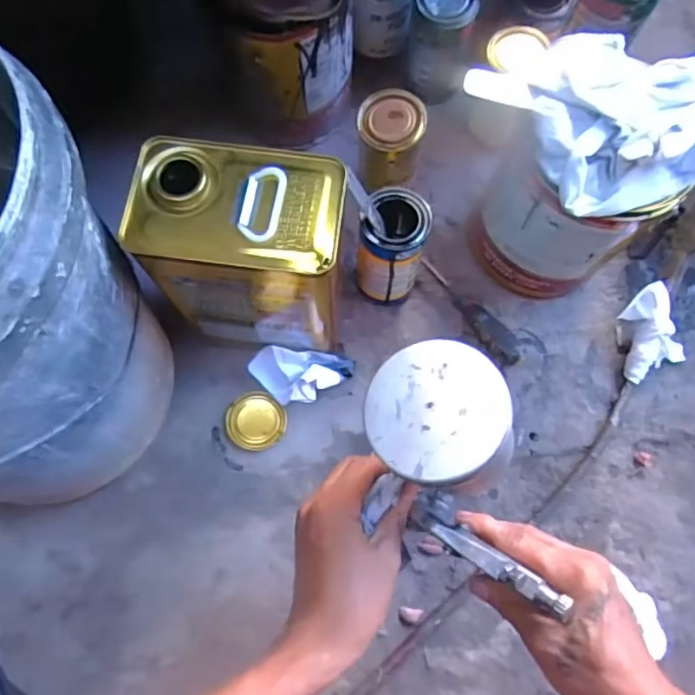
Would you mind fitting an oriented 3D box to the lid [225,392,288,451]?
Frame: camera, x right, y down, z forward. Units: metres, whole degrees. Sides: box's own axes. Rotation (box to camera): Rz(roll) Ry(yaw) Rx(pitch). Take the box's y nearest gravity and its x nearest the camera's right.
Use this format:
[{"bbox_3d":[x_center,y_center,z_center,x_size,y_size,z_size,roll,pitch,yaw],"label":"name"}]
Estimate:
[{"bbox_3d":[-0.104,0.082,0.632,0.068,0.018,0.064,0,77,-2],"label":"lid"}]

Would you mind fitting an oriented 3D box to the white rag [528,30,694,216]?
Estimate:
[{"bbox_3d":[0.243,-0.199,0.483,0.181,0.053,0.192,24,76,5],"label":"white rag"}]

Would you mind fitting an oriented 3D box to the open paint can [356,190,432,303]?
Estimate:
[{"bbox_3d":[0.049,-0.108,0.628,0.074,0.121,0.087,21,77,3],"label":"open paint can"}]

